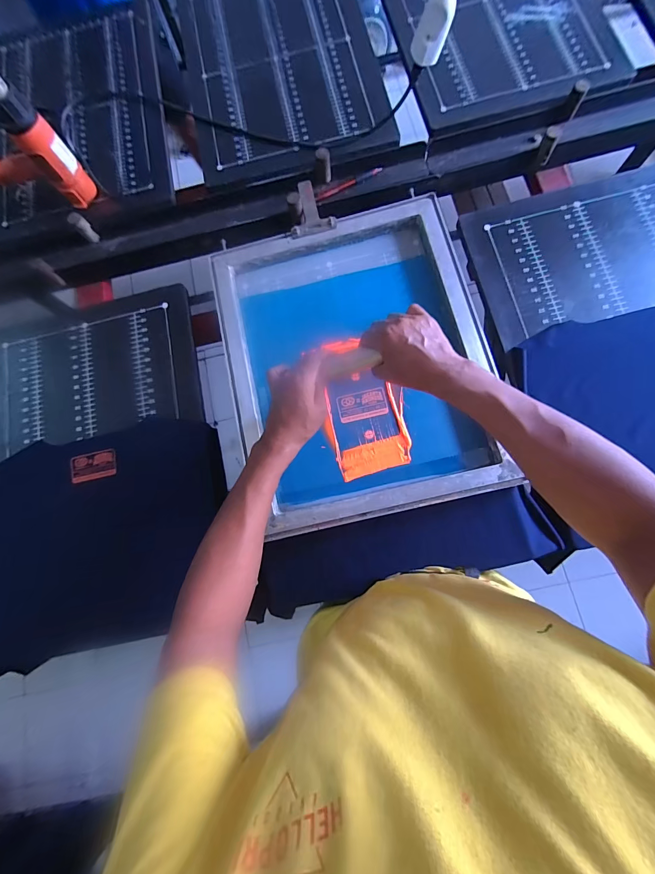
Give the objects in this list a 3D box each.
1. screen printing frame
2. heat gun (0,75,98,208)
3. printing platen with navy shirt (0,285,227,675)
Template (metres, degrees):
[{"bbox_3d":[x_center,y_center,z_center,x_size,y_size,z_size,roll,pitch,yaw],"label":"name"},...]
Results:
[{"bbox_3d":[0.043,-0.131,0.563,0.415,0.045,0.513,-14,80,2],"label":"screen printing frame"},{"bbox_3d":[-0.567,-0.520,0.601,0.187,0.210,0.065,7,82,6],"label":"heat gun"},{"bbox_3d":[-0.404,0.051,0.598,0.424,0.058,0.597,-15,80,2],"label":"printing platen with navy shirt"}]

